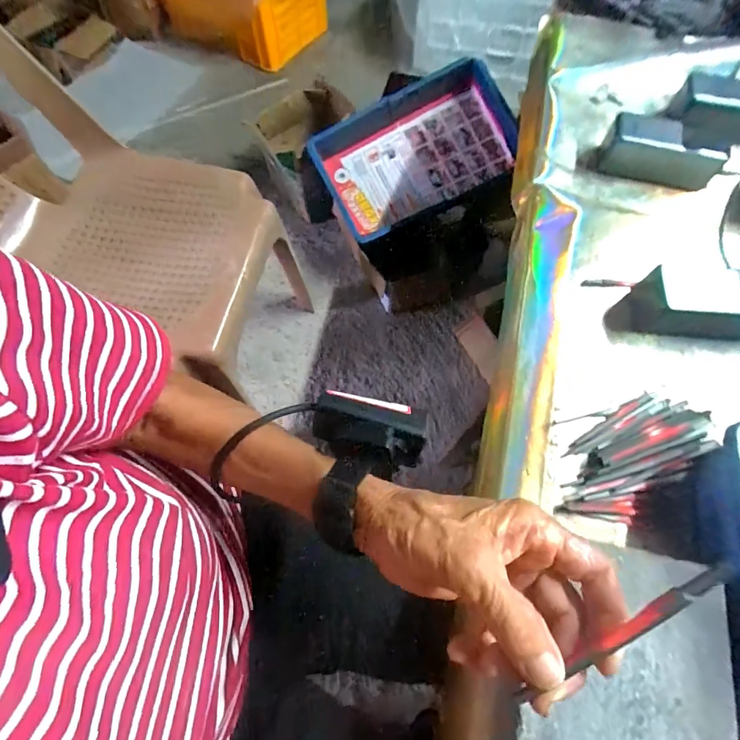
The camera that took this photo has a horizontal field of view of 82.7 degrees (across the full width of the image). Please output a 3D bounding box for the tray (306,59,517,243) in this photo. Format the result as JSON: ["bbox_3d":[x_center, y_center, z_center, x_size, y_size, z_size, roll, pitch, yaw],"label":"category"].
[{"bbox_3d":[0.108,-0.498,0.971,0.444,0.098,0.277,-21,99,5],"label":"tray"}]

